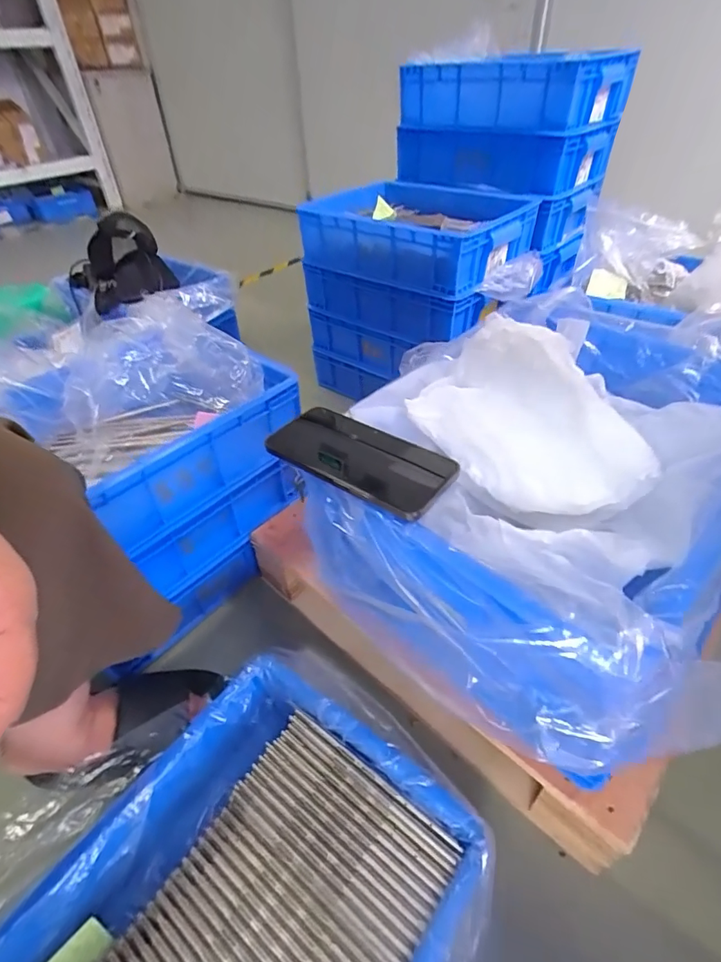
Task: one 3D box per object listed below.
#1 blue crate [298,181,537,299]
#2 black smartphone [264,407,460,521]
[{"bbox_3d":[0.124,-0.509,0.978,0.284,0.123,0.443,-34,51,-31],"label":"blue crate"},{"bbox_3d":[0.002,-0.022,0.405,0.156,0.013,0.079,24,48,26],"label":"black smartphone"}]

